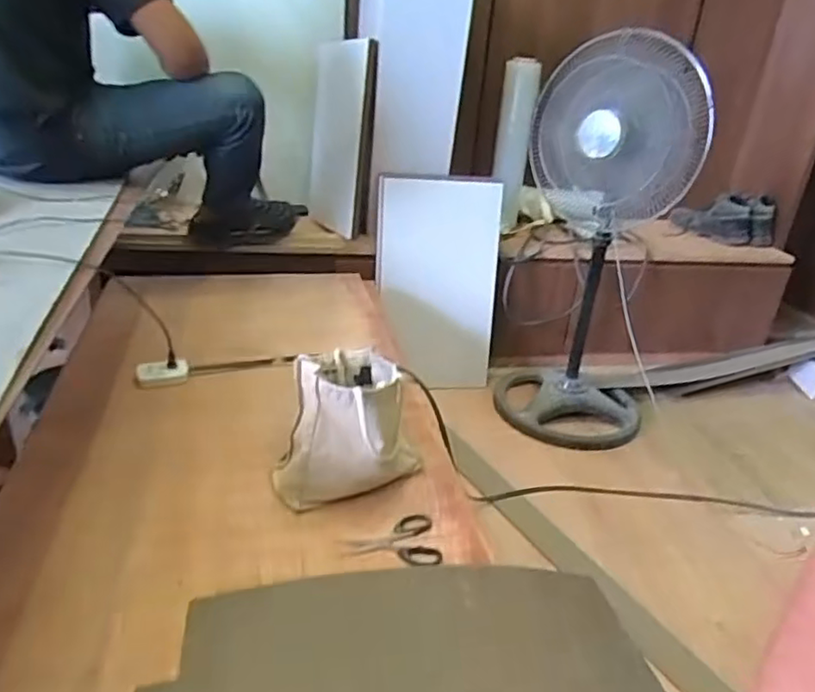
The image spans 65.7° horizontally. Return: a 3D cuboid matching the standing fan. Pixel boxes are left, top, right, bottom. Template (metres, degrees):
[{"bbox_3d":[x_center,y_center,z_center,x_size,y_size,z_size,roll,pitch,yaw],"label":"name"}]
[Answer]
[{"bbox_3d":[0.514,-0.263,1.688,0.430,0.973,0.456,14,29,17],"label":"standing fan"}]

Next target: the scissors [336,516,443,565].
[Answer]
[{"bbox_3d":[-0.023,0.245,0.798,0.122,0.007,0.091,2,28,-10],"label":"scissors"}]

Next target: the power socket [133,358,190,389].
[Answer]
[{"bbox_3d":[-0.430,0.046,1.107,0.090,0.025,0.056,-8,31,-26],"label":"power socket"}]

